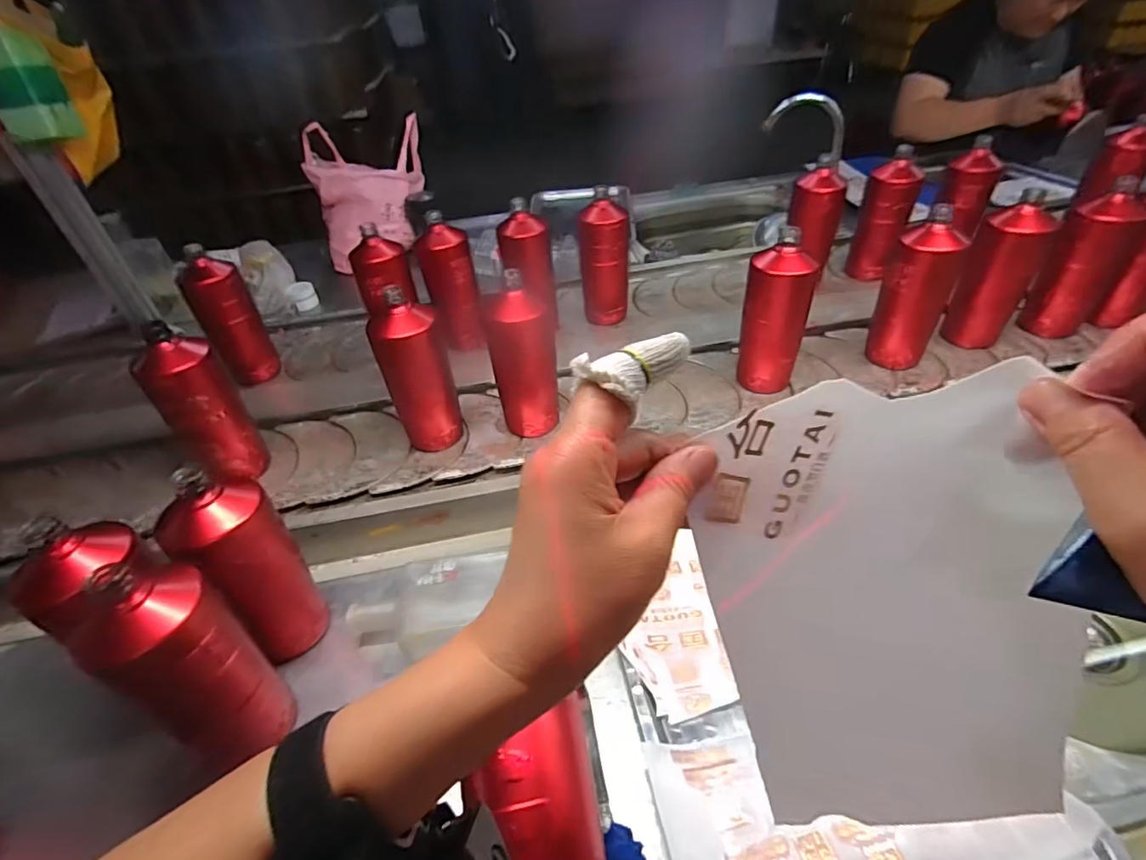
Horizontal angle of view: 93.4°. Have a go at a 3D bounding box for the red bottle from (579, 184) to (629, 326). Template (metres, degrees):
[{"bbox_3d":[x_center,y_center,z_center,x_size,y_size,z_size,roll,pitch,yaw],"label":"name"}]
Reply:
[{"bbox_3d":[0.052,-0.267,0.858,0.071,0.182,0.066,28,49,27],"label":"red bottle"}]

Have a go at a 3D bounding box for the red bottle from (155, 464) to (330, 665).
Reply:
[{"bbox_3d":[-0.278,0.124,0.473,0.080,0.191,0.081,18,45,18],"label":"red bottle"}]

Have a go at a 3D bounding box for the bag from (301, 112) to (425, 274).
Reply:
[{"bbox_3d":[-0.439,-0.512,1.165,0.240,0.273,0.080,-7,3,3],"label":"bag"}]

